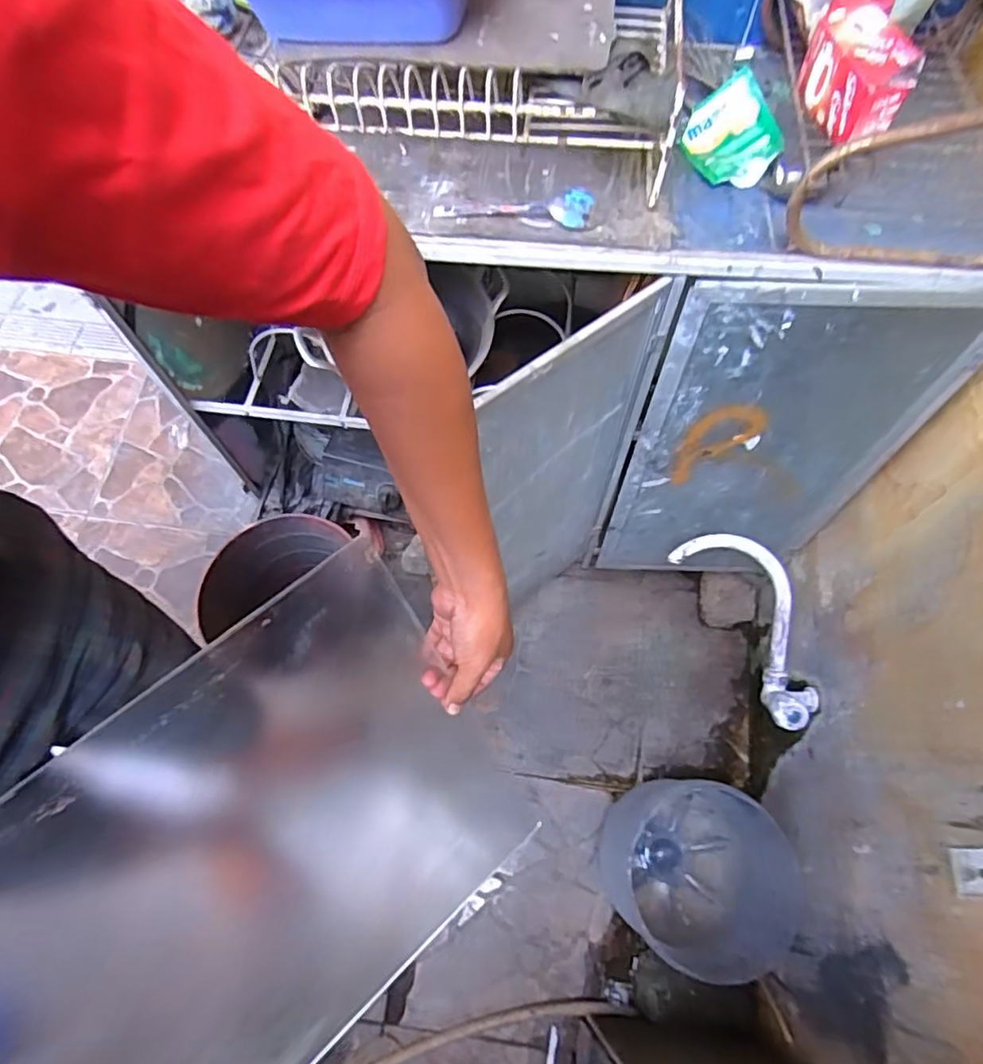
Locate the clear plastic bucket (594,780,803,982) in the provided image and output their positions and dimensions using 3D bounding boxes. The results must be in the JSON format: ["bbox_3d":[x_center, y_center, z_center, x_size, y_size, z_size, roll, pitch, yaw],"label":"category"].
[{"bbox_3d":[0.327,0.540,0.966,0.253,0.242,0.249,1,62,-1],"label":"clear plastic bucket"}]

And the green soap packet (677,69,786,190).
[{"bbox_3d":[0.258,-0.429,0.657,0.084,0.030,0.122,-18,76,30],"label":"green soap packet"}]

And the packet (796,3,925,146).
[{"bbox_3d":[0.336,-0.423,0.563,0.047,0.075,0.129,-10,63,-7],"label":"packet"}]

